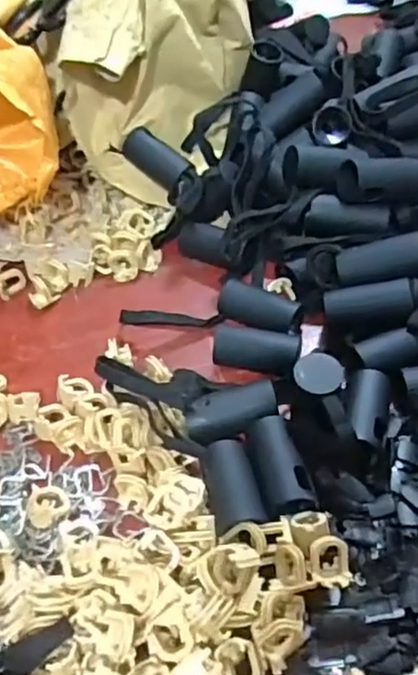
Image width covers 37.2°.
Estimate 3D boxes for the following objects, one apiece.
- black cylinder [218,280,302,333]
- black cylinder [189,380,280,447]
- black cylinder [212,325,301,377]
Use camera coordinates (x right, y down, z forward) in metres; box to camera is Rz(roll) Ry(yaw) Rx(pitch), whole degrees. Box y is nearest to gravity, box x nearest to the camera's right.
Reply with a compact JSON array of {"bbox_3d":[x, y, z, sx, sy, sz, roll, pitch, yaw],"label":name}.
[{"bbox_3d":[0.037,-0.019,0.474,0.061,0.029,0.027,17,56,19],"label":"black cylinder"},{"bbox_3d":[0.015,0.052,0.415,0.060,0.026,0.031,-20,53,-8],"label":"black cylinder"},{"bbox_3d":[0.034,0.012,0.451,0.060,0.027,0.034,9,54,14],"label":"black cylinder"}]

